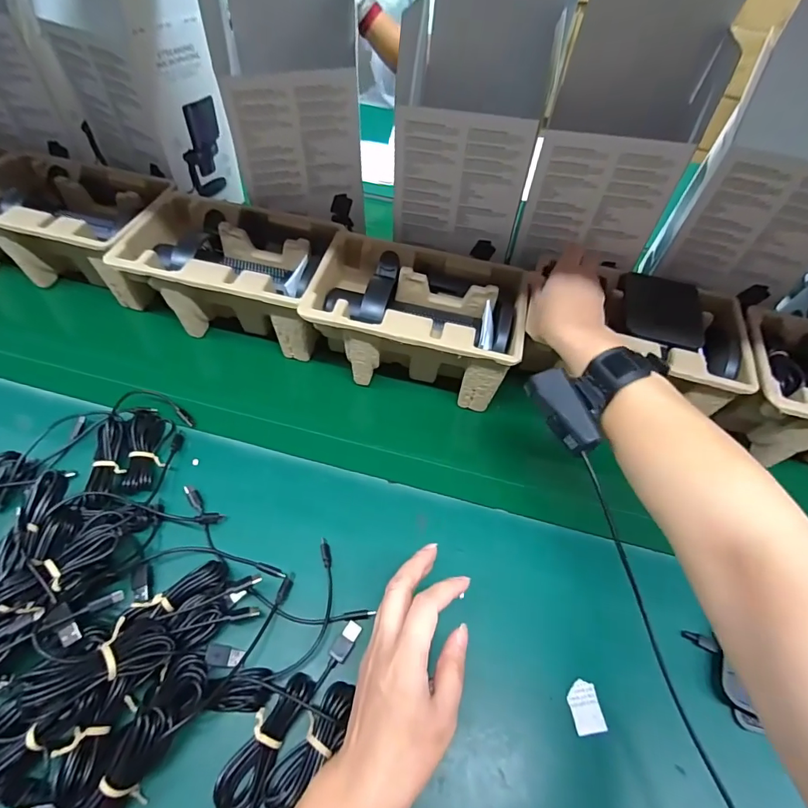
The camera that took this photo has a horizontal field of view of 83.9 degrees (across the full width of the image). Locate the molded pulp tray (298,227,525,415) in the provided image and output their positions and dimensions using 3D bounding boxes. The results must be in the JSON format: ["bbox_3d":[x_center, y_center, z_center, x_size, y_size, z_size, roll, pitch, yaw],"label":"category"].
[{"bbox_3d":[0.015,-0.093,0.516,0.223,0.101,0.142,12,56,4],"label":"molded pulp tray"}]

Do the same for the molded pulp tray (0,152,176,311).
[{"bbox_3d":[-0.409,-0.223,0.573,0.230,0.101,0.152,15,56,6],"label":"molded pulp tray"}]

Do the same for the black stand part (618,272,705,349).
[{"bbox_3d":[0.278,-0.103,0.482,0.081,0.011,0.112,11,56,4],"label":"black stand part"}]

